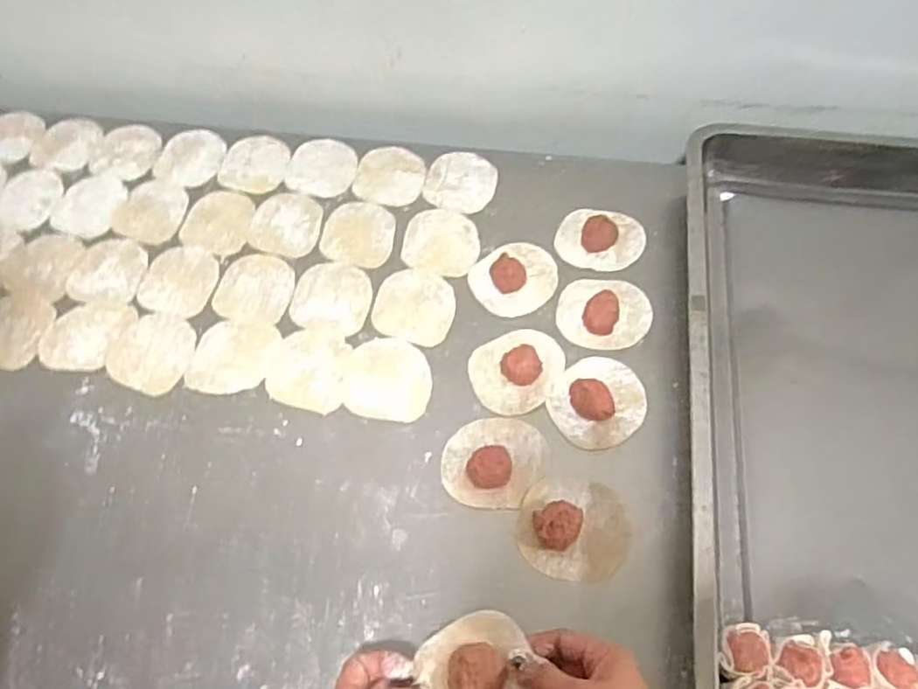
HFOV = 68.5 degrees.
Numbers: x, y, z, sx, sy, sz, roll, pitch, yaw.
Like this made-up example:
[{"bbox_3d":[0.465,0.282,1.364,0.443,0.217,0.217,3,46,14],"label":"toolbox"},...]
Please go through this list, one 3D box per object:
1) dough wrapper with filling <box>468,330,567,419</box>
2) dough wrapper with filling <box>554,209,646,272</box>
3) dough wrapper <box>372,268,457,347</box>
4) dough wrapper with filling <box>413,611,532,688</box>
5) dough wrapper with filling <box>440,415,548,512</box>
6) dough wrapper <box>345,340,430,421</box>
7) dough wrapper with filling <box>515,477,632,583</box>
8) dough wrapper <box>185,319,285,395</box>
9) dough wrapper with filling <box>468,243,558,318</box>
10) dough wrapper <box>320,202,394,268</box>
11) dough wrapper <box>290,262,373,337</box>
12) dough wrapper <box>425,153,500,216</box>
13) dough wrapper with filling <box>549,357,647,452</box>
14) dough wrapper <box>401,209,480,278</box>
[{"bbox_3d":[0.049,0.018,0.587,0.074,0.018,0.084,27,63,18],"label":"dough wrapper with filling"},{"bbox_3d":[0.139,-0.106,0.664,0.084,0.017,0.067,13,59,11],"label":"dough wrapper with filling"},{"bbox_3d":[-0.041,-0.038,0.632,0.076,0.004,0.080,-1,57,2],"label":"dough wrapper"},{"bbox_3d":[0.008,0.211,0.424,0.068,0.019,0.080,1,58,4],"label":"dough wrapper with filling"},{"bbox_3d":[0.028,0.090,0.537,0.081,0.024,0.076,-2,57,2],"label":"dough wrapper with filling"},{"bbox_3d":[-0.062,0.029,0.589,0.076,0.004,0.078,-1,57,2],"label":"dough wrapper"},{"bbox_3d":[0.087,0.134,0.506,0.083,0.025,0.077,-1,57,2],"label":"dough wrapper with filling"},{"bbox_3d":[-0.204,0.010,0.611,0.075,0.004,0.076,6,58,7],"label":"dough wrapper"},{"bbox_3d":[0.055,-0.066,0.640,0.083,0.014,0.078,-1,57,2],"label":"dough wrapper with filling"},{"bbox_3d":[-0.103,-0.115,0.687,0.073,0.004,0.085,4,58,6],"label":"dough wrapper"},{"bbox_3d":[-0.121,-0.046,0.643,0.079,0.004,0.079,-1,57,2],"label":"dough wrapper"},{"bbox_3d":[0.003,-0.174,0.721,0.077,0.004,0.085,23,61,16],"label":"dough wrapper"},{"bbox_3d":[0.117,0.041,0.562,0.076,0.026,0.081,-1,57,2],"label":"dough wrapper with filling"},{"bbox_3d":[-0.018,-0.104,0.674,0.075,0.004,0.083,4,58,6],"label":"dough wrapper"}]

